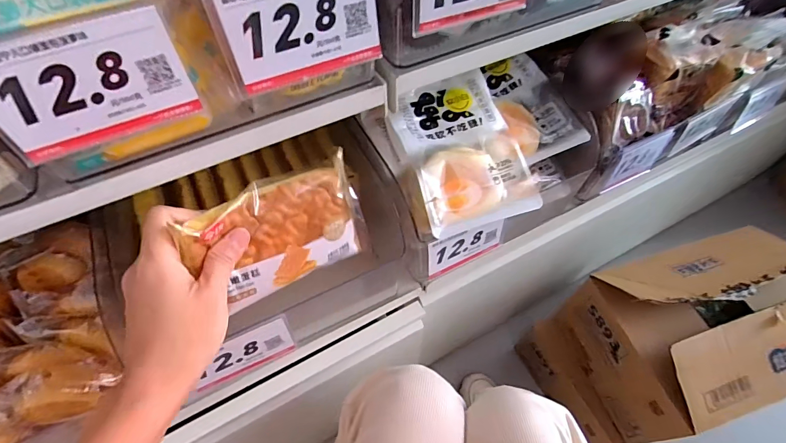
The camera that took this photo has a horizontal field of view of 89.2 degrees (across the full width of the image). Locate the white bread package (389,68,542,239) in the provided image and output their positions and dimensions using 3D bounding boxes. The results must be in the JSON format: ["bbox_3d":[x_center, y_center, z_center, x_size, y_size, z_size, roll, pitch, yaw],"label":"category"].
[{"bbox_3d":[0.065,-0.075,0.417,0.126,0.043,0.169,-18,79,-13],"label":"white bread package"}]

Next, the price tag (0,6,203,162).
[{"bbox_3d":[-0.162,-0.072,0.215,0.093,0.060,0.004,-25,51,-16],"label":"price tag"}]

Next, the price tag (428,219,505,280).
[{"bbox_3d":[0.082,0.026,0.436,0.097,0.065,0.005,-22,49,-16],"label":"price tag"}]

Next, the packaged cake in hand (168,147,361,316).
[{"bbox_3d":[-0.096,0.019,0.345,0.142,0.105,0.032,-22,25,-30],"label":"packaged cake in hand"}]

